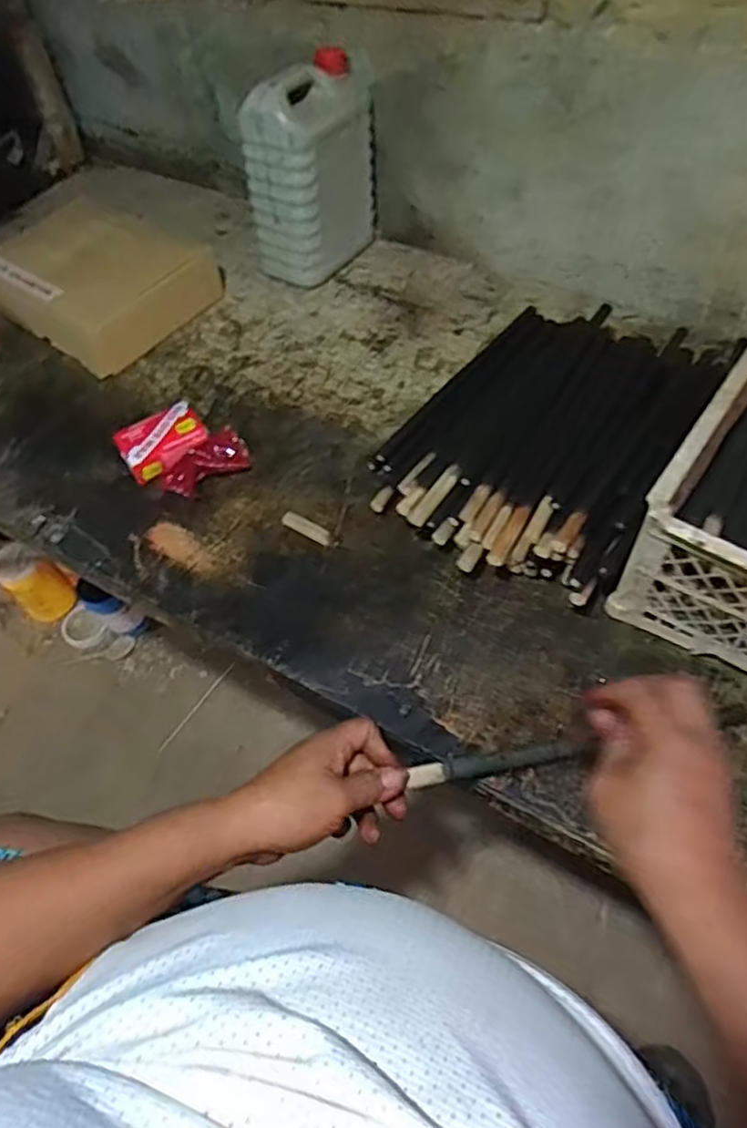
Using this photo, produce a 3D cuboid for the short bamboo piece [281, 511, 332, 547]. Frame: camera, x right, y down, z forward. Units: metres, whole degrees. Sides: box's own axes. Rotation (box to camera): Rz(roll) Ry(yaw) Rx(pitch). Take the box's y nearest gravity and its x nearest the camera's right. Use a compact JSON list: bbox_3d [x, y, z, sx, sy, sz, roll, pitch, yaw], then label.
[{"bbox_3d":[-0.067,-0.036,0.685,0.056,0.017,0.015,23,58,21],"label":"short bamboo piece"}]

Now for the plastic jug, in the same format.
[{"bbox_3d":[-0.080,-0.524,0.907,0.118,0.238,0.178,17,56,17],"label":"plastic jug"}]

